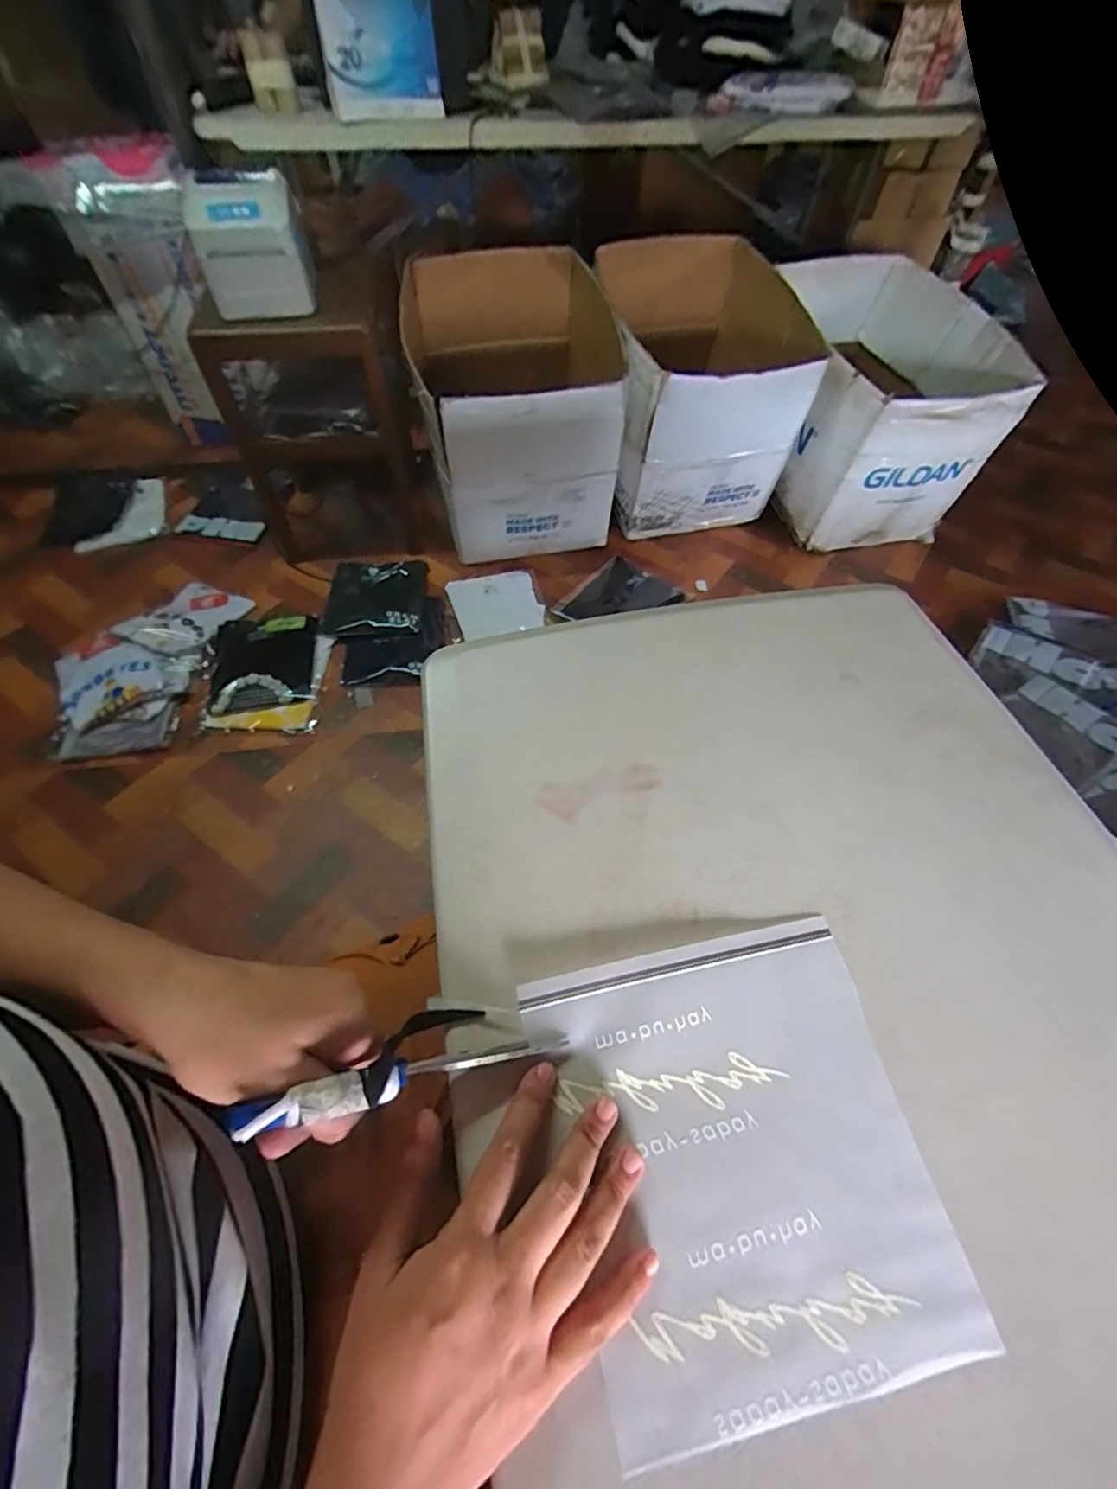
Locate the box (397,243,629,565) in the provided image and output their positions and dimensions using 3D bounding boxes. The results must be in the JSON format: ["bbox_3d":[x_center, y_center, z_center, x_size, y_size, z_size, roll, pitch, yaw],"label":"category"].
[{"bbox_3d":[-0.115,-0.893,1.452,0.472,0.477,0.691,-9,58,-7],"label":"box"}]

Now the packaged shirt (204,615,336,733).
[{"bbox_3d":[-0.642,-0.165,1.217,0.243,0.021,0.295,-4,58,-4],"label":"packaged shirt"}]

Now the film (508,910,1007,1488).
[{"bbox_3d":[0.094,0.208,0.290,0.186,0.007,0.193,-10,59,-7],"label":"film"}]

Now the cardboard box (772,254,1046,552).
[{"bbox_3d":[0.817,-0.926,1.503,0.487,0.402,0.650,-7,58,-6],"label":"cardboard box"}]

